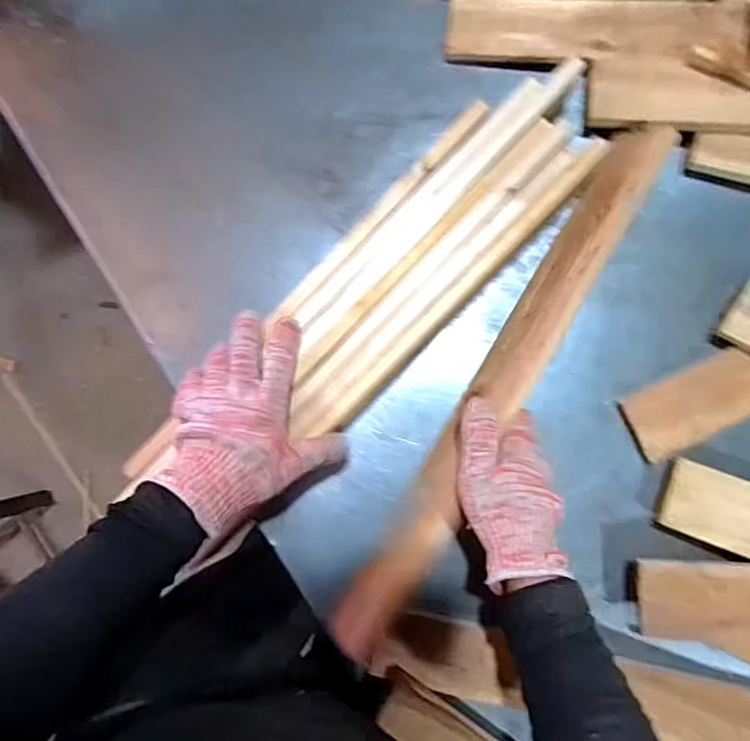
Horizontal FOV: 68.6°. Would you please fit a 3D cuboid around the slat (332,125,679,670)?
[{"bbox_3d":[0.109,0.012,0.468,0.019,0.069,0.505,33,85,-32],"label":"slat"}]

